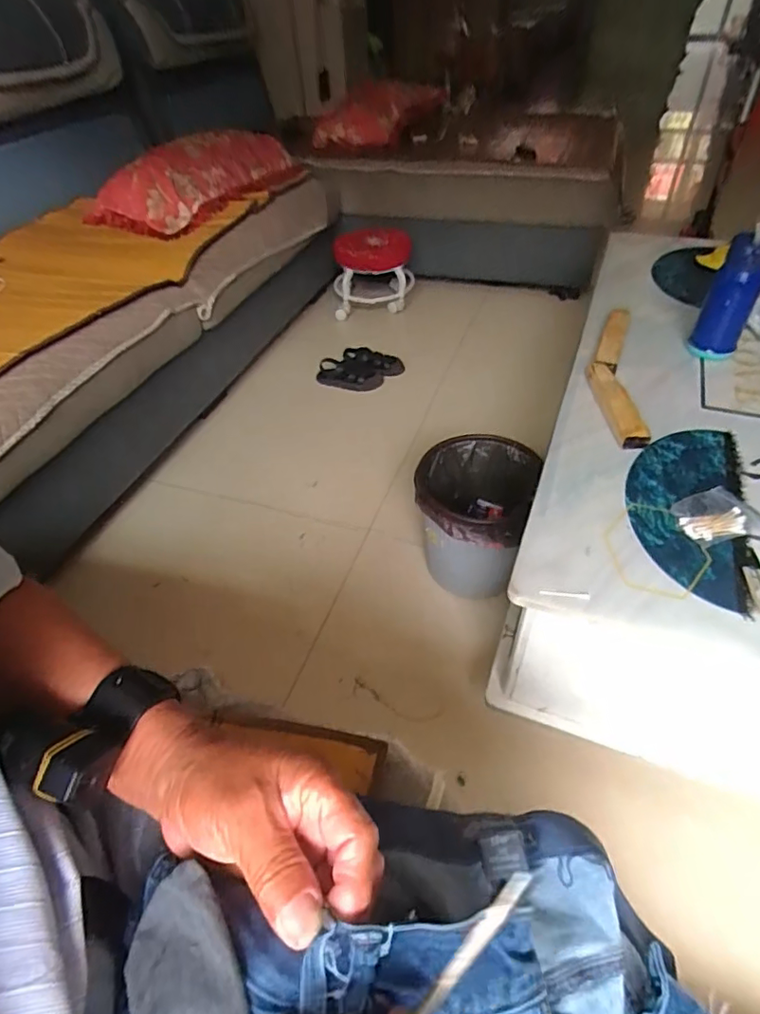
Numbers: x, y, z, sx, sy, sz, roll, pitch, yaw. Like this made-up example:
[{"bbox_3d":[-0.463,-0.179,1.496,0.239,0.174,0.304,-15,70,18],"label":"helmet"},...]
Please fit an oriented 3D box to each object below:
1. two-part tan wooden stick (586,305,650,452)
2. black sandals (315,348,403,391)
[{"bbox_3d":[0.420,-0.255,0.956,0.085,0.031,0.431,8,46,11],"label":"two-part tan wooden stick"},{"bbox_3d":[-0.062,-0.441,1.696,0.278,0.071,0.142,-8,45,-5],"label":"black sandals"}]

